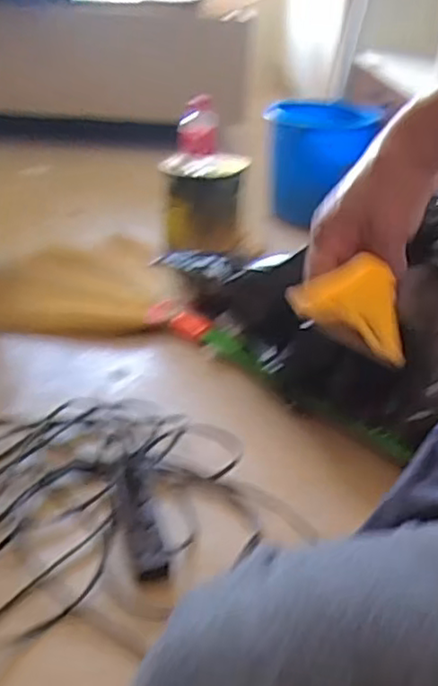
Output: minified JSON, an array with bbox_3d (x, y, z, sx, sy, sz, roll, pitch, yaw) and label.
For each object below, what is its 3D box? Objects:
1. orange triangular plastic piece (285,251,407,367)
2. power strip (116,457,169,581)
[{"bbox_3d":[0.076,-0.023,0.362,0.064,0.031,0.048,16,34,14],"label":"orange triangular plastic piece"},{"bbox_3d":[-0.090,0.186,0.708,0.034,0.028,0.151,-7,32,-17],"label":"power strip"}]

